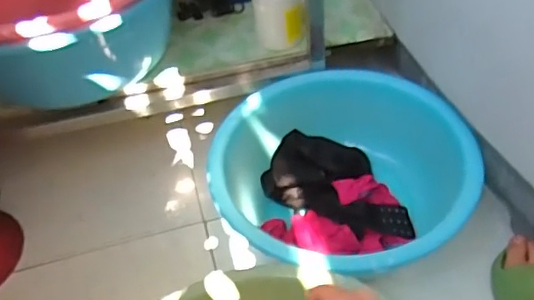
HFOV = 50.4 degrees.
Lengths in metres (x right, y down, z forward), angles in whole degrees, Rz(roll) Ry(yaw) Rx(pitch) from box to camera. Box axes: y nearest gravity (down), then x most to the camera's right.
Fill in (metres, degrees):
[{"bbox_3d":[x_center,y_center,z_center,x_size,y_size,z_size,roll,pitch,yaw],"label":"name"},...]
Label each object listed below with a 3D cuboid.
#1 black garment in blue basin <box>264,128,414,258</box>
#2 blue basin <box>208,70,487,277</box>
[{"bbox_3d":[0.097,0.068,0.873,0.202,0.075,0.235,-21,48,-14],"label":"black garment in blue basin"},{"bbox_3d":[0.102,0.057,0.851,0.377,0.157,0.339,31,56,30],"label":"blue basin"}]

